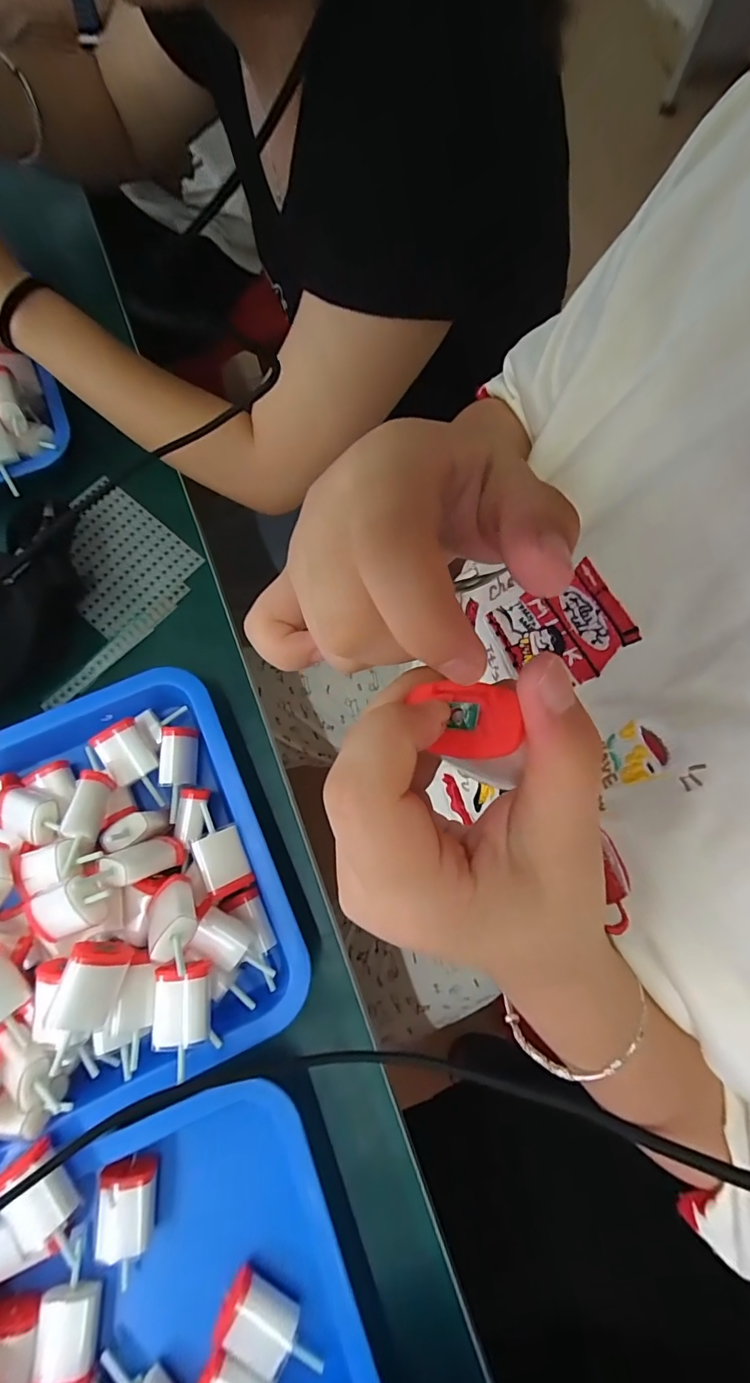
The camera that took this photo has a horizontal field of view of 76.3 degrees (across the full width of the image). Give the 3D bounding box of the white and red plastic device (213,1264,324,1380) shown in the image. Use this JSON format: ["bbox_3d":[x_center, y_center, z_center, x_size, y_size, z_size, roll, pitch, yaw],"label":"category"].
[{"bbox_3d":[-0.061,0.380,0.284,0.066,0.018,0.032,28,77,6],"label":"white and red plastic device"}]

